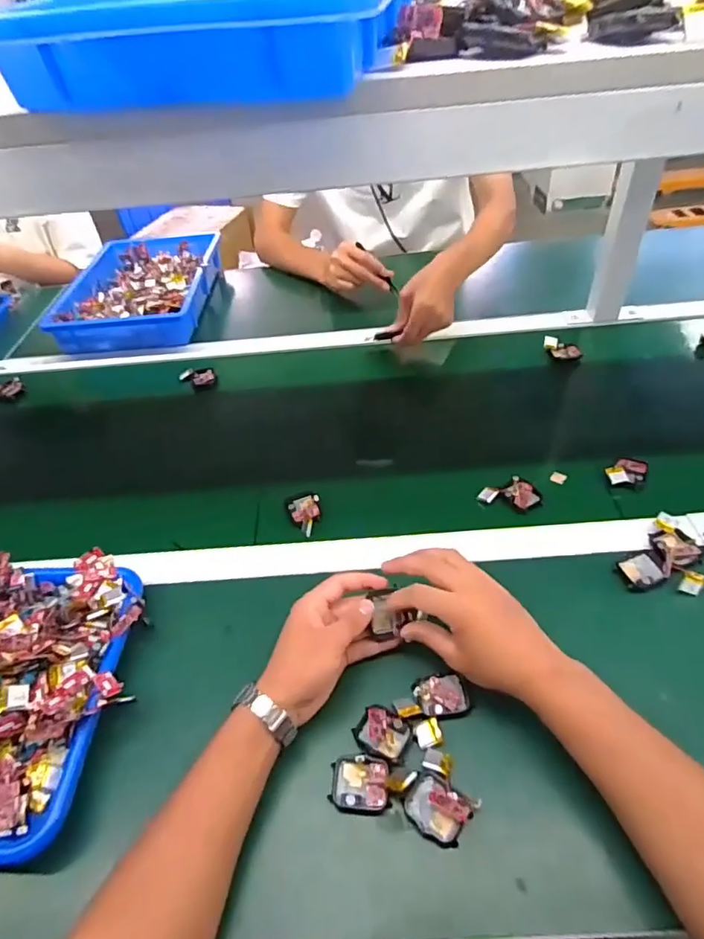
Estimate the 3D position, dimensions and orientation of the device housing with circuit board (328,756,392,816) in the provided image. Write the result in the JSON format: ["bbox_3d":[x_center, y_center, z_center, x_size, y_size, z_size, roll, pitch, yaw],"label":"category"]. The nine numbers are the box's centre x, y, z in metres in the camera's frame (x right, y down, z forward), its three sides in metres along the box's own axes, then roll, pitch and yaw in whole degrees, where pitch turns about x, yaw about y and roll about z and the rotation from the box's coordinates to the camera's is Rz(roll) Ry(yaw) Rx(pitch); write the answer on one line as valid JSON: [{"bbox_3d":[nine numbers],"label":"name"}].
[{"bbox_3d":[0.007,0.248,0.424,0.046,0.012,0.038,-1,45,6],"label":"device housing with circuit board"}]

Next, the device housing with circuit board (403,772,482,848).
[{"bbox_3d":[0.066,0.258,0.409,0.047,0.016,0.039,25,53,28],"label":"device housing with circuit board"}]

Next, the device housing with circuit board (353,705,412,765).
[{"bbox_3d":[0.025,0.218,0.447,0.044,0.016,0.035,16,50,22],"label":"device housing with circuit board"}]

